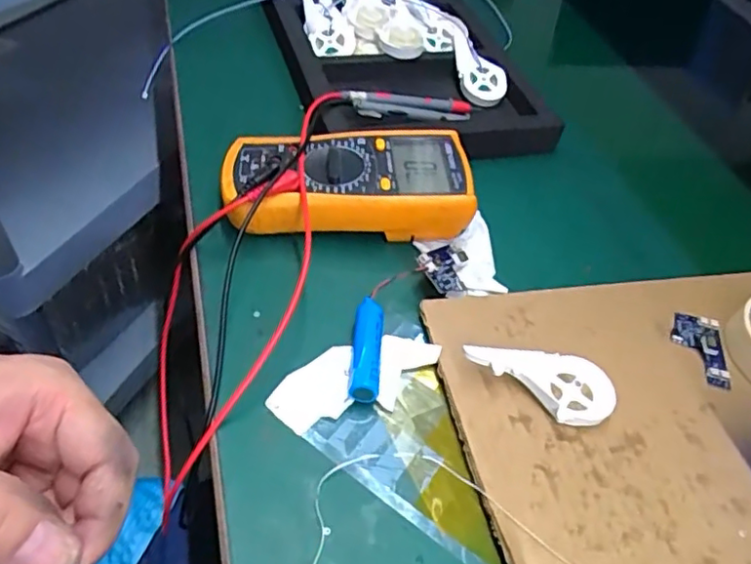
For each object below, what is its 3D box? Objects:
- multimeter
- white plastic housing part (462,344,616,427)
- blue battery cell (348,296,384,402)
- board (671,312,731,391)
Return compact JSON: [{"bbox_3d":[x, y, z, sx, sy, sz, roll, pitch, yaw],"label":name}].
[{"bbox_3d":[-0.021,-0.073,0.467,0.186,0.047,0.088,-4,50,-10],"label":"multimeter"},{"bbox_3d":[0.100,0.062,0.368,0.093,0.022,0.044,9,49,1],"label":"white plastic housing part"},{"bbox_3d":[-0.005,0.043,0.378,0.018,0.018,0.069,6,49,-2],"label":"blue battery cell"},{"bbox_3d":[0.228,0.044,0.421,0.037,0.010,0.057,16,47,7],"label":"board"}]

